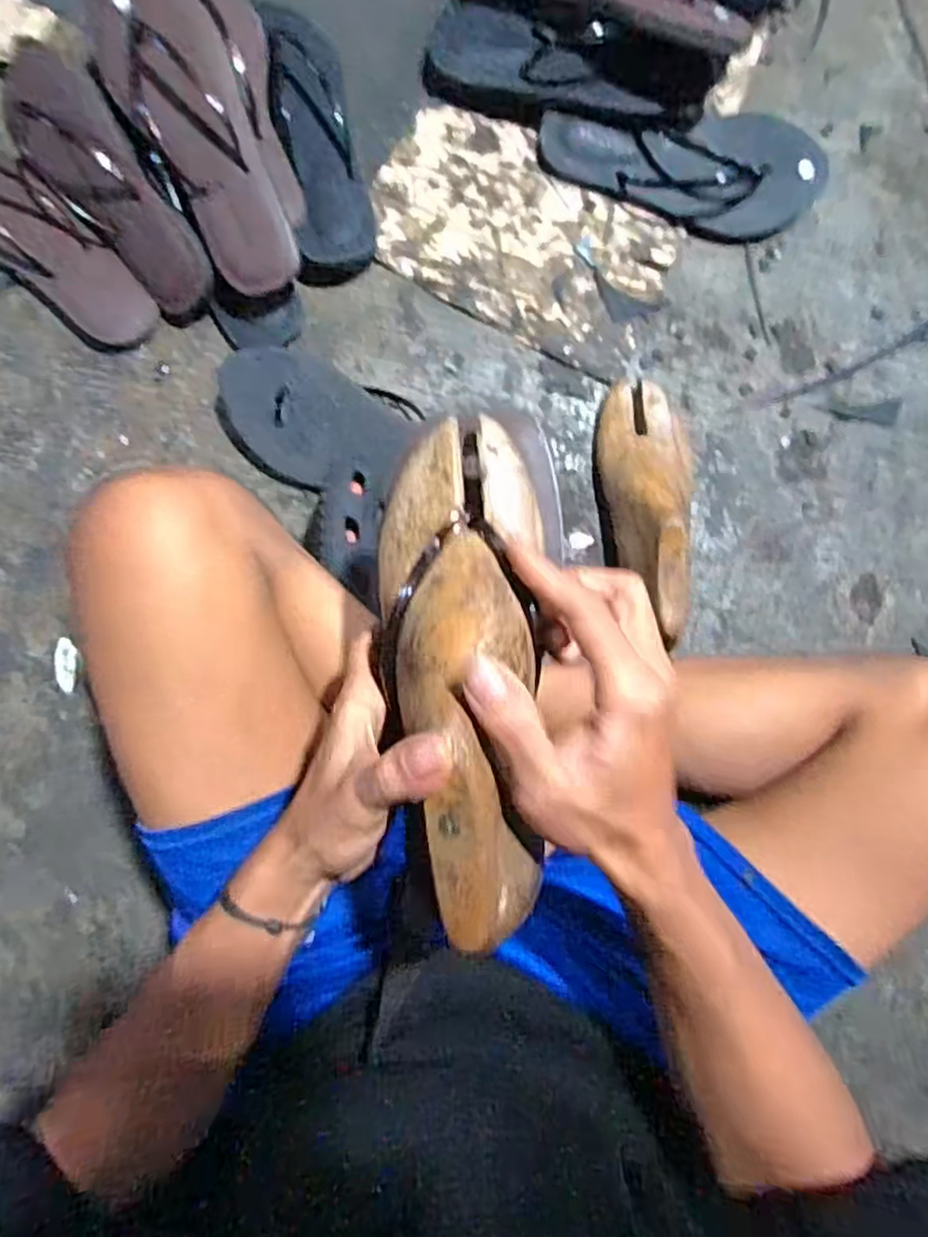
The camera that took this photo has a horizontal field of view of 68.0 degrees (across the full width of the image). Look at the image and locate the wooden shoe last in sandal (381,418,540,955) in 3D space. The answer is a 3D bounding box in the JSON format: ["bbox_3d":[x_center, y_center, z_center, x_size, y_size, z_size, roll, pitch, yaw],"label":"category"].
[{"bbox_3d":[0.002,0.022,0.309,0.072,0.068,0.226,-3,74,-2],"label":"wooden shoe last in sandal"}]

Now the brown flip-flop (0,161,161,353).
[{"bbox_3d":[-0.389,-0.341,0.604,0.271,0.041,0.093,33,86,0],"label":"brown flip-flop"}]

